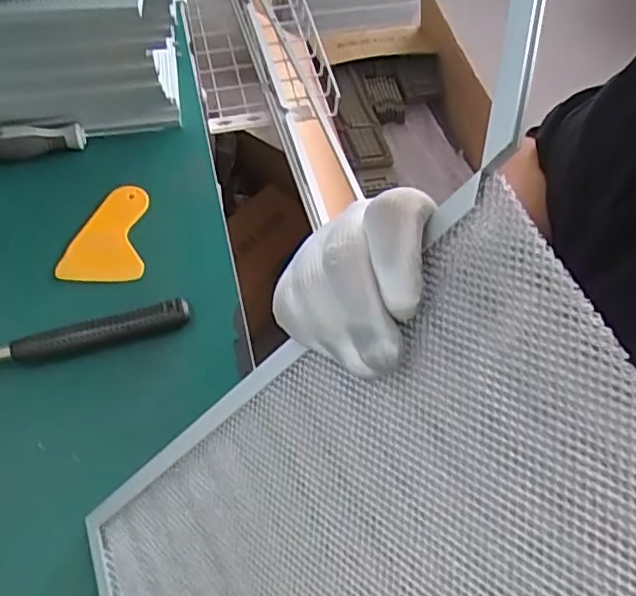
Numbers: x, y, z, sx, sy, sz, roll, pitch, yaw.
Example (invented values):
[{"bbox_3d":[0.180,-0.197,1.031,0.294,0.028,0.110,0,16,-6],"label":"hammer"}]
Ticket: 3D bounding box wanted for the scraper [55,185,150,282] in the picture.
[{"bbox_3d":[-0.186,-0.059,0.541,0.068,0.012,0.097,-2,59,-4],"label":"scraper"}]

